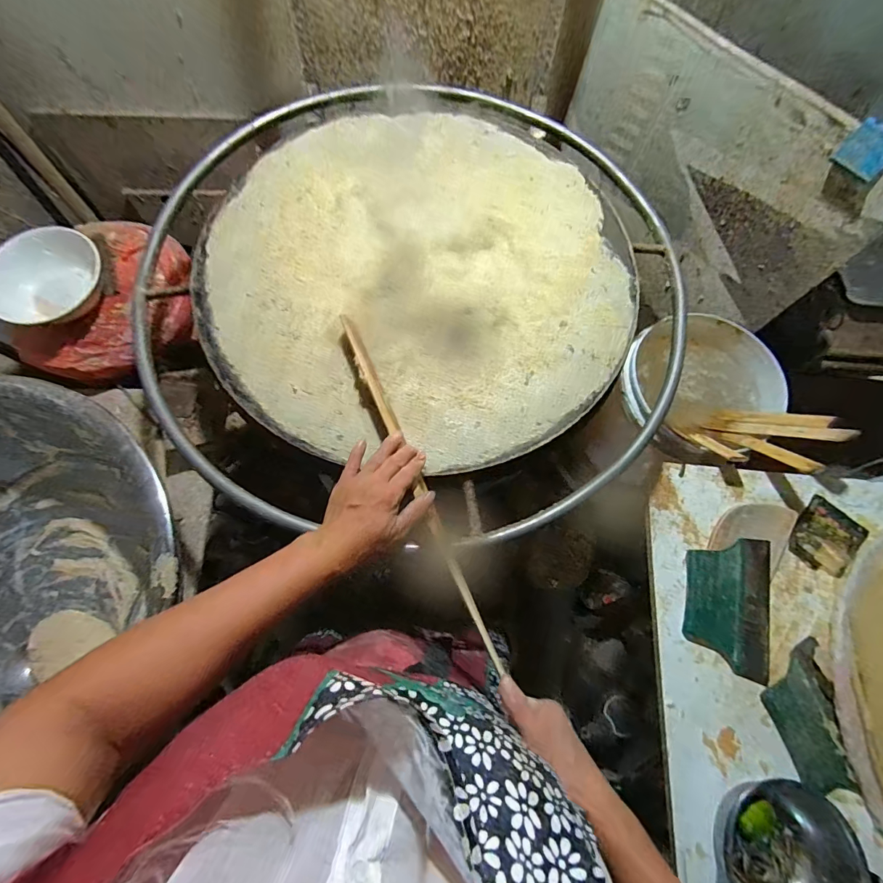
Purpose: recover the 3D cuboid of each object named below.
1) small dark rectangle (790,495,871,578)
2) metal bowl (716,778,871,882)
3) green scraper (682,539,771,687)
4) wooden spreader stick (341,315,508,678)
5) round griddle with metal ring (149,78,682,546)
[{"bbox_3d":[0.622,0.154,0.676,0.120,0.008,0.096,-42,81,-15],"label":"small dark rectangle"},{"bbox_3d":[0.419,0.513,0.514,0.145,0.055,0.165,28,72,8],"label":"metal bowl"},{"bbox_3d":[0.434,0.240,0.629,0.124,0.019,0.192,14,71,3],"label":"green scraper"},{"bbox_3d":[-0.036,0.034,0.493,0.018,0.031,0.451,-22,73,-9],"label":"wooden spreader stick"},{"bbox_3d":[-0.044,-0.272,0.632,0.758,0.054,0.786,6,70,0],"label":"round griddle with metal ring"}]

